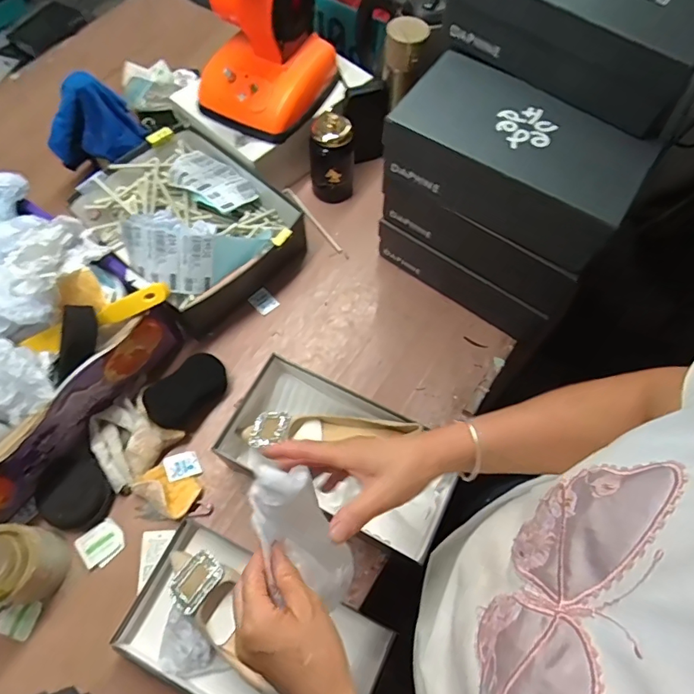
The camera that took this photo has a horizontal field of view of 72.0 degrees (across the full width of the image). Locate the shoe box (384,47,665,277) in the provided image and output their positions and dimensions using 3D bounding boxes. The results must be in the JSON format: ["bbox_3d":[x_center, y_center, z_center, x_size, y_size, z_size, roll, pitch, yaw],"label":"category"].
[{"bbox_3d":[0.213,-0.245,0.610,0.293,0.099,0.155,33,69,13],"label":"shoe box"}]

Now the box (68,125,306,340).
[{"bbox_3d":[-0.259,-0.210,0.796,0.325,0.126,0.261,37,70,15],"label":"box"}]

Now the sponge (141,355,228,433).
[{"bbox_3d":[-0.230,0.068,0.699,0.119,0.062,0.072,-40,72,-17],"label":"sponge"}]

